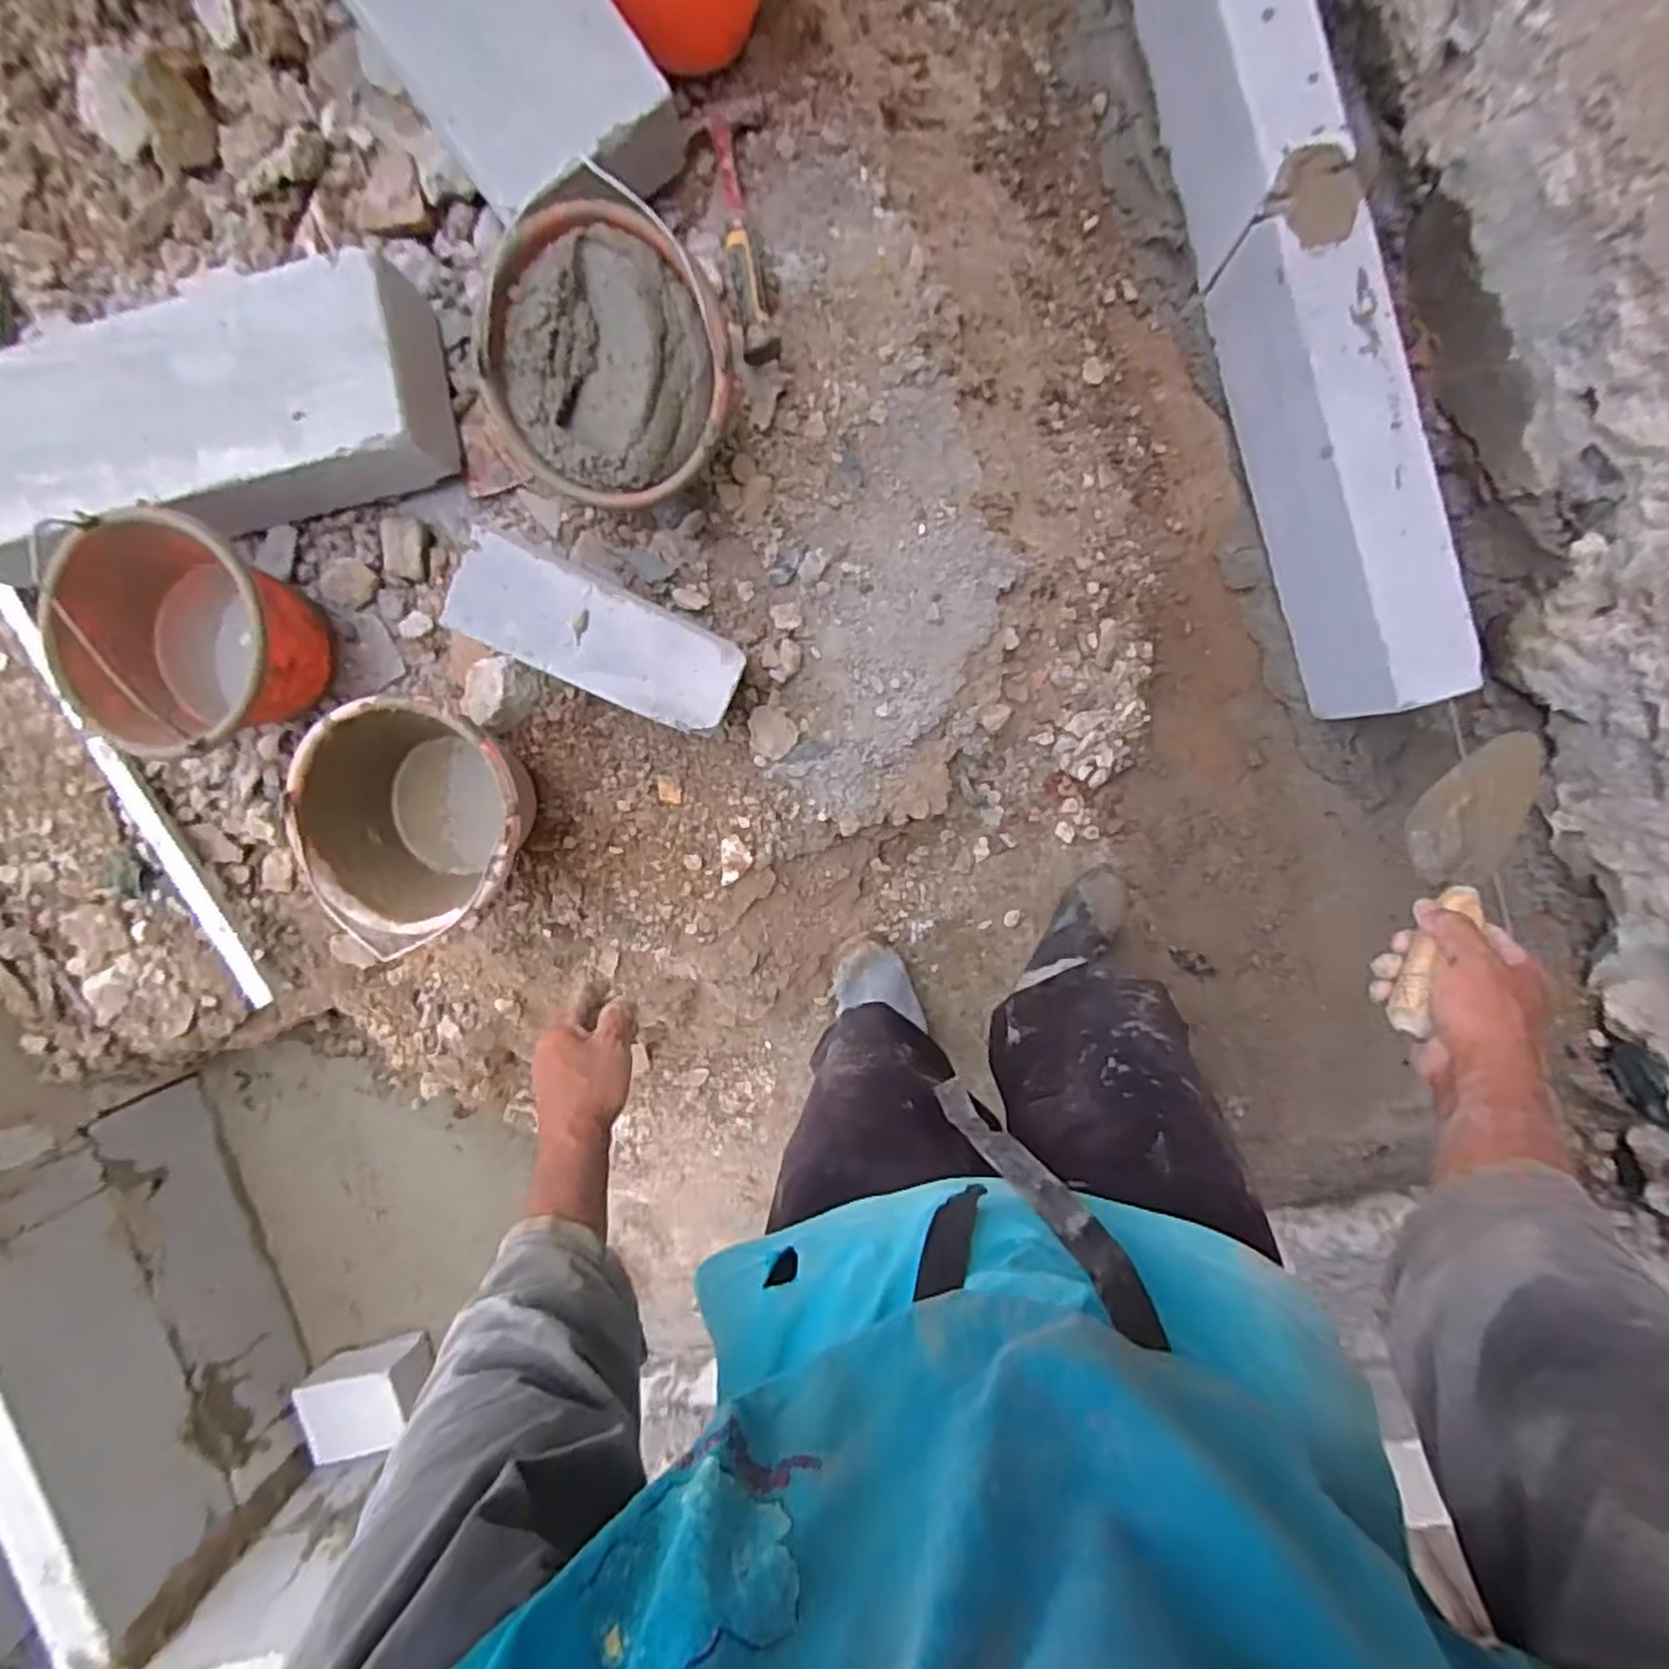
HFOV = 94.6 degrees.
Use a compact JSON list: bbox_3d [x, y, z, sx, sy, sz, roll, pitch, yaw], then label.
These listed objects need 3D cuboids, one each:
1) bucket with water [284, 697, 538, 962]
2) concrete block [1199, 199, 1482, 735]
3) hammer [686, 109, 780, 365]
[{"bbox_3d":[-0.443,-0.020,0.878,0.218,0.204,0.246,17,97,4],"label":"bucket with water"},{"bbox_3d":[0.622,-0.434,0.963,0.104,0.218,0.568,-18,93,7],"label":"concrete block"},{"bbox_3d":[-0.093,-0.653,0.839,0.072,0.037,0.268,-11,94,7],"label":"hammer"}]

